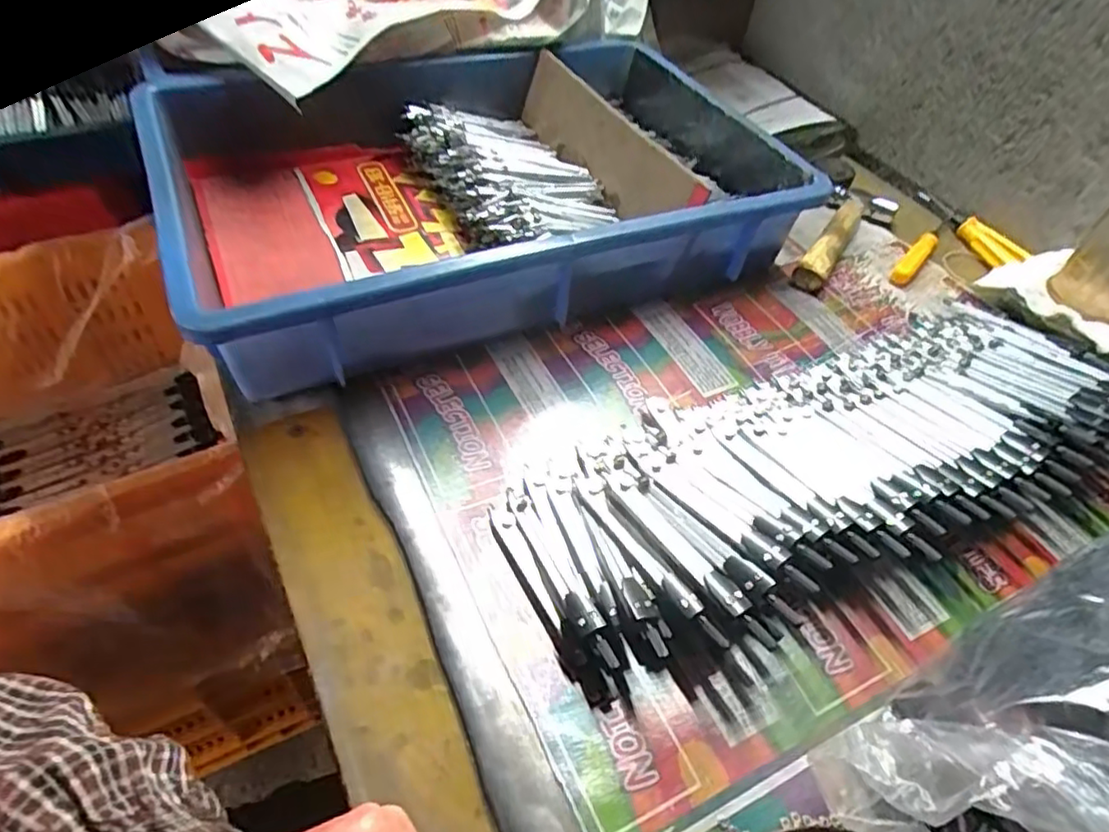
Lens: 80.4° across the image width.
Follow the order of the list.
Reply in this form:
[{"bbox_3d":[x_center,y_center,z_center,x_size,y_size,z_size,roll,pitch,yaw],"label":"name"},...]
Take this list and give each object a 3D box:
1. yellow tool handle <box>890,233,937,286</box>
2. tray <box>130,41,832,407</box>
[{"bbox_3d":[0.295,-0.129,0.537,0.014,0.014,0.076,36,54,23],"label":"yellow tool handle"},{"bbox_3d":[-0.054,-0.175,0.500,0.418,0.085,0.290,-16,53,-20],"label":"tray"}]

